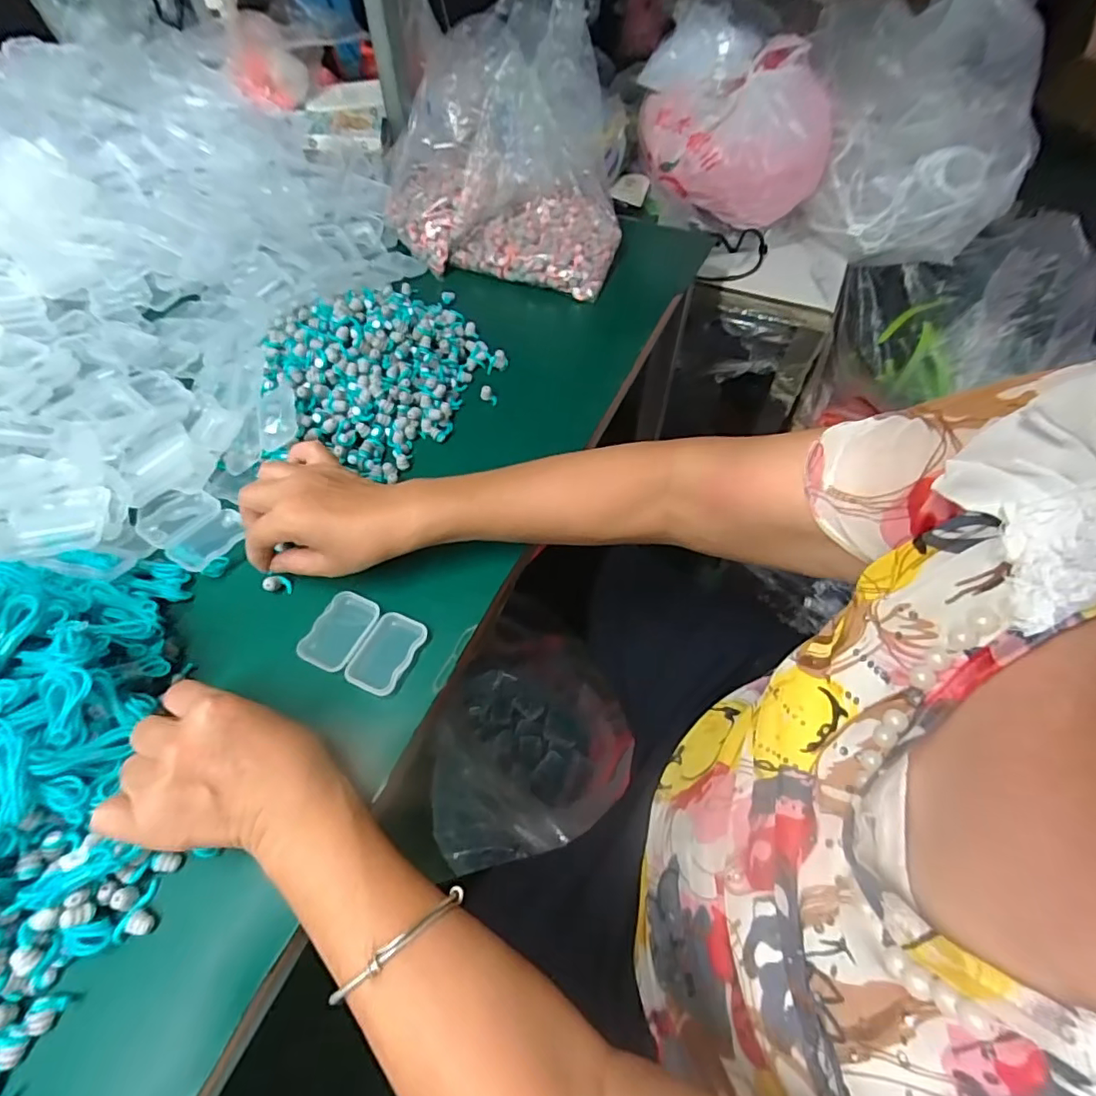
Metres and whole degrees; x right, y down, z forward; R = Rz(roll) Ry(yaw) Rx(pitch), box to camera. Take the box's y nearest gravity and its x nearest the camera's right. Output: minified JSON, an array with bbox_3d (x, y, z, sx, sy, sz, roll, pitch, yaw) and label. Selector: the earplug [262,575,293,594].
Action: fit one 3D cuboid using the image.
[{"bbox_3d":[-0.202,0.028,0.405,0.017,0.016,0.010,-13,57,-9],"label":"earplug"}]

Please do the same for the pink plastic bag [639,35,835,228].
[{"bbox_3d":[0.270,-0.569,0.752,0.251,0.150,0.151,-12,56,-9],"label":"pink plastic bag"}]

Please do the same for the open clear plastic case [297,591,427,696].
[{"bbox_3d":[-0.129,0.066,0.381,0.076,0.011,0.056,21,58,13],"label":"open clear plastic case"}]

